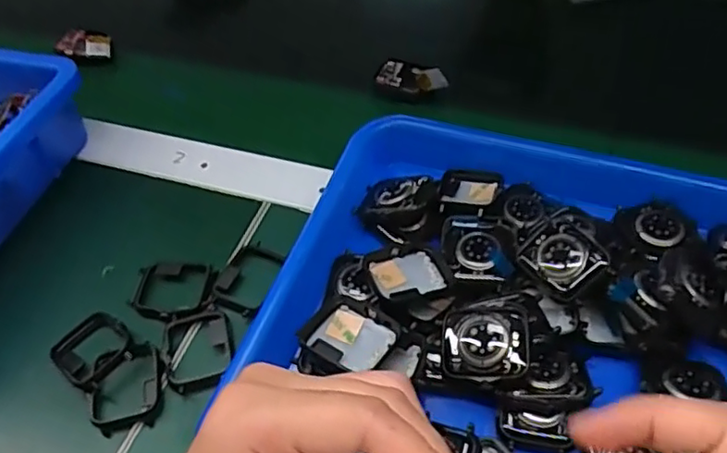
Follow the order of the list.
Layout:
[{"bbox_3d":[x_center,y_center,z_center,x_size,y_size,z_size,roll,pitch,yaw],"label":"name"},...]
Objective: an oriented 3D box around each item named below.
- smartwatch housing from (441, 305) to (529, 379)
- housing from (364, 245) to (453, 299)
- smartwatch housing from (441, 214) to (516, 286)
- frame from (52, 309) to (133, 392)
[{"bbox_3d":[0.057,0.053,0.289,0.038,0.011,0.035,4,51,7],"label":"smartwatch housing"},{"bbox_3d":[0.023,0.023,0.320,0.042,0.009,0.031,-10,50,-4],"label":"housing"},{"bbox_3d":[0.062,0.015,0.334,0.036,0.016,0.046,0,50,4],"label":"smartwatch housing"},{"bbox_3d":[-0.147,0.067,0.337,0.041,0.013,0.038,30,58,25],"label":"frame"}]

